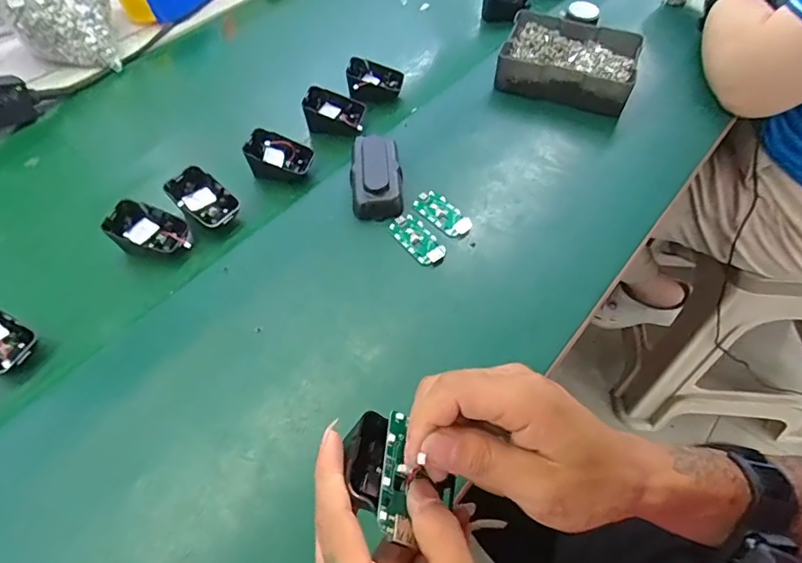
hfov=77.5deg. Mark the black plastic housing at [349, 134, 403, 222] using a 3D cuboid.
[{"bbox_3d":[-0.025,-0.109,0.515,0.051,0.027,0.106,-1,55,2],"label":"black plastic housing"}]

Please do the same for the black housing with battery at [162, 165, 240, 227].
[{"bbox_3d":[-0.196,-0.083,0.494,0.064,0.026,0.045,36,64,24],"label":"black housing with battery"}]

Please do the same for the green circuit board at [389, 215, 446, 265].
[{"bbox_3d":[0.015,-0.041,0.481,0.030,0.005,0.064,-31,59,-18],"label":"green circuit board"}]

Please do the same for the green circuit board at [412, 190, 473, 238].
[{"bbox_3d":[0.042,-0.068,0.499,0.031,0.006,0.062,-38,62,-22],"label":"green circuit board"}]

